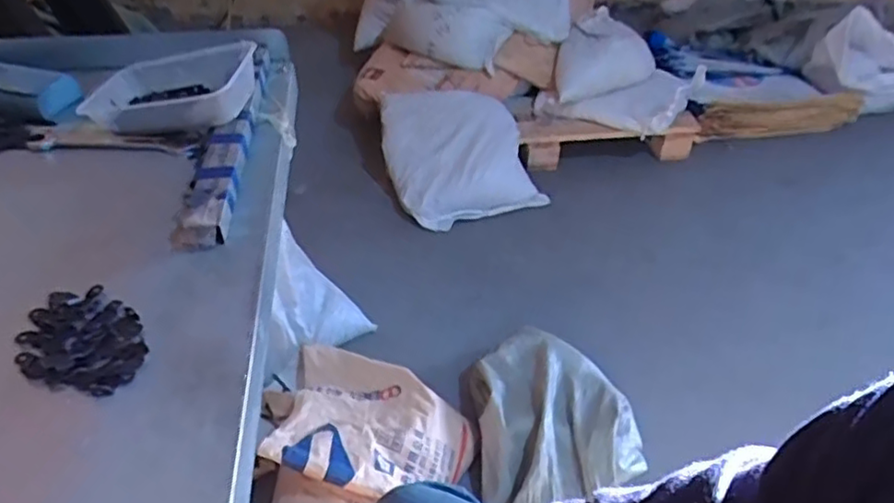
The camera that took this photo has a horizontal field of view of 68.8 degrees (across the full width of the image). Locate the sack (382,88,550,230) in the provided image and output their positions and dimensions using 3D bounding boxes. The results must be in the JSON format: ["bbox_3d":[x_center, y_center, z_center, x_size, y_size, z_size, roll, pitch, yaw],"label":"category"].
[{"bbox_3d":[0.038,-0.312,1.873,0.404,0.273,0.355,-14,43,-16],"label":"sack"}]

